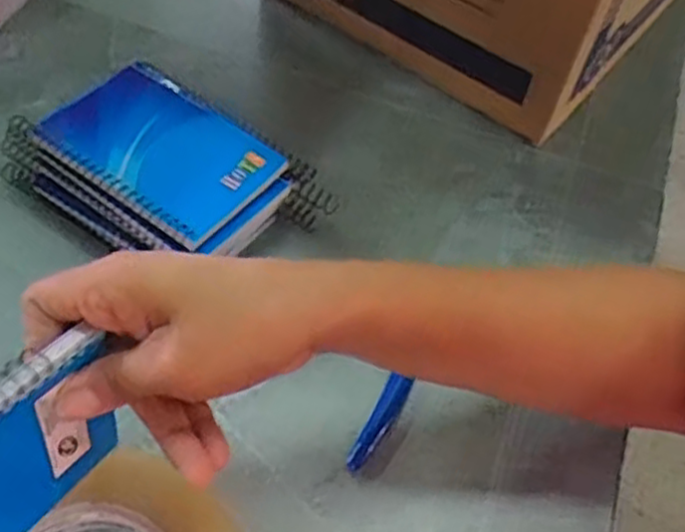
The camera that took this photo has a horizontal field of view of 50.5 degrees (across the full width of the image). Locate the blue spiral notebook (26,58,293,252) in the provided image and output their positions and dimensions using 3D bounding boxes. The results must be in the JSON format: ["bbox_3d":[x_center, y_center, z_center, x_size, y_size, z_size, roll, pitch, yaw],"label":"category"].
[{"bbox_3d":[-0.107,-0.072,0.432,0.128,0.012,0.090,33,56,17],"label":"blue spiral notebook"}]

